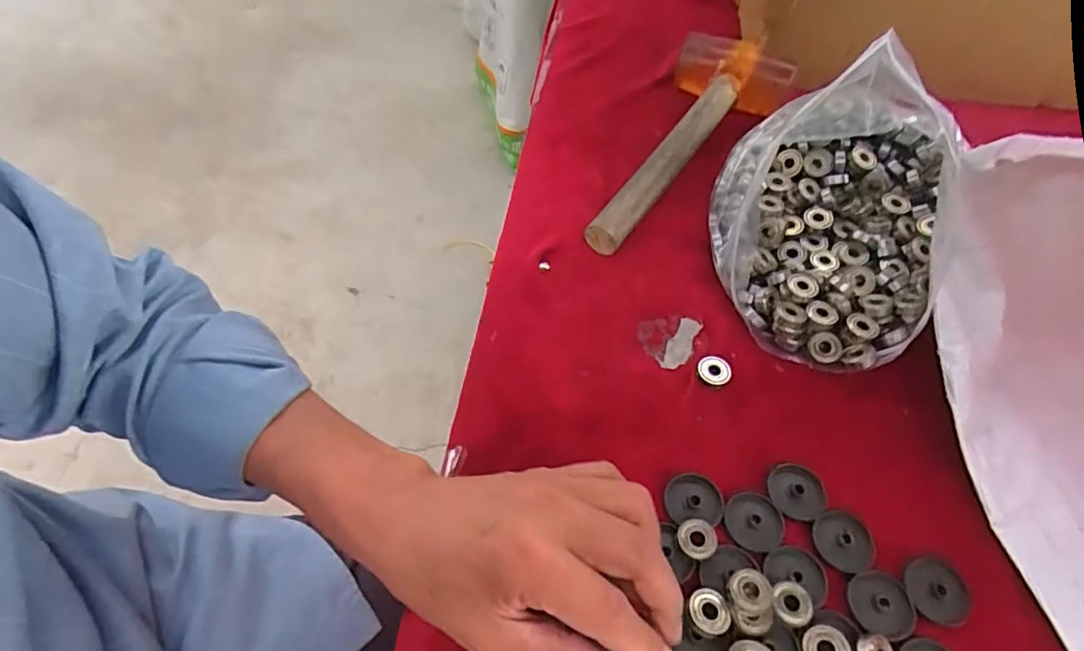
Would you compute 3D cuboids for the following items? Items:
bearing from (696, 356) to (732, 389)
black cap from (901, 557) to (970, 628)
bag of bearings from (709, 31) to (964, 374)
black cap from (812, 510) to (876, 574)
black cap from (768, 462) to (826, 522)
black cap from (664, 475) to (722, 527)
[{"bbox_3d":[0.116,0.030,0.386,0.022,0.009,0.021,1,54,-1],"label":"bearing"},{"bbox_3d":[0.211,0.141,0.304,0.031,0.004,0.032,1,54,-1],"label":"black cap"},{"bbox_3d":[0.215,-0.104,0.405,0.168,0.138,0.226,23,57,15],"label":"bag of bearings"},{"bbox_3d":[0.169,0.120,0.320,0.032,0.004,0.032,1,54,-1],"label":"black cap"},{"bbox_3d":[0.149,0.097,0.336,0.030,0.006,0.033,1,54,-1],"label":"black cap"},{"bbox_3d":[0.088,0.099,0.331,0.034,0.006,0.030,3,54,1],"label":"black cap"}]

